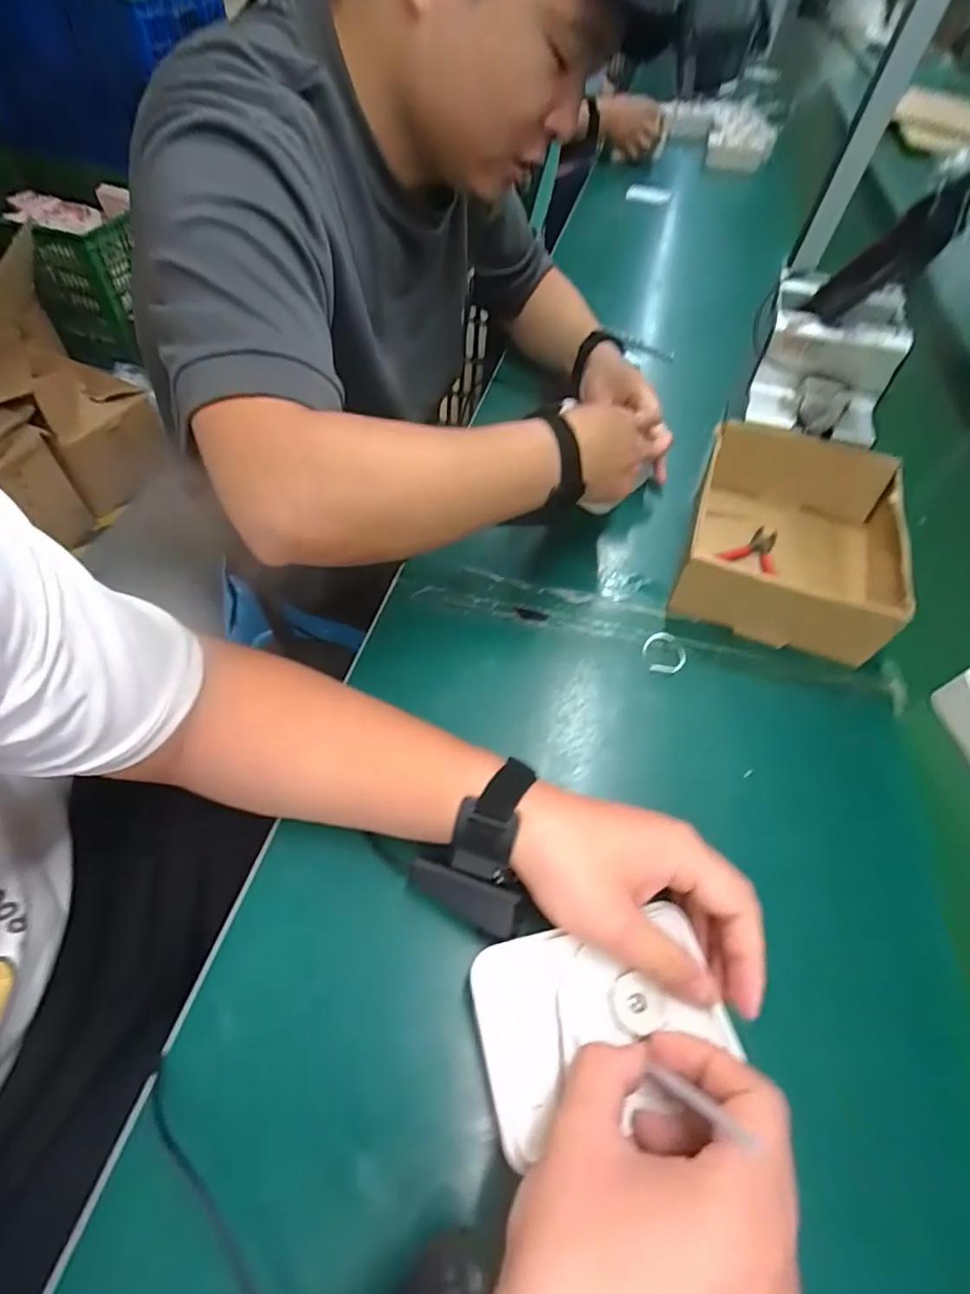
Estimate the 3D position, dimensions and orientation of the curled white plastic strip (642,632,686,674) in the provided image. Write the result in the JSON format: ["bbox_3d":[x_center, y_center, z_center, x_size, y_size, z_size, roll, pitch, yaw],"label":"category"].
[{"bbox_3d":[0.152,0.005,0.485,0.037,0.005,0.039,-11,56,-14],"label":"curled white plastic strip"}]

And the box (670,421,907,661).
[{"bbox_3d":[0.281,-0.098,0.529,0.176,0.073,0.206,19,54,7],"label":"box"}]

